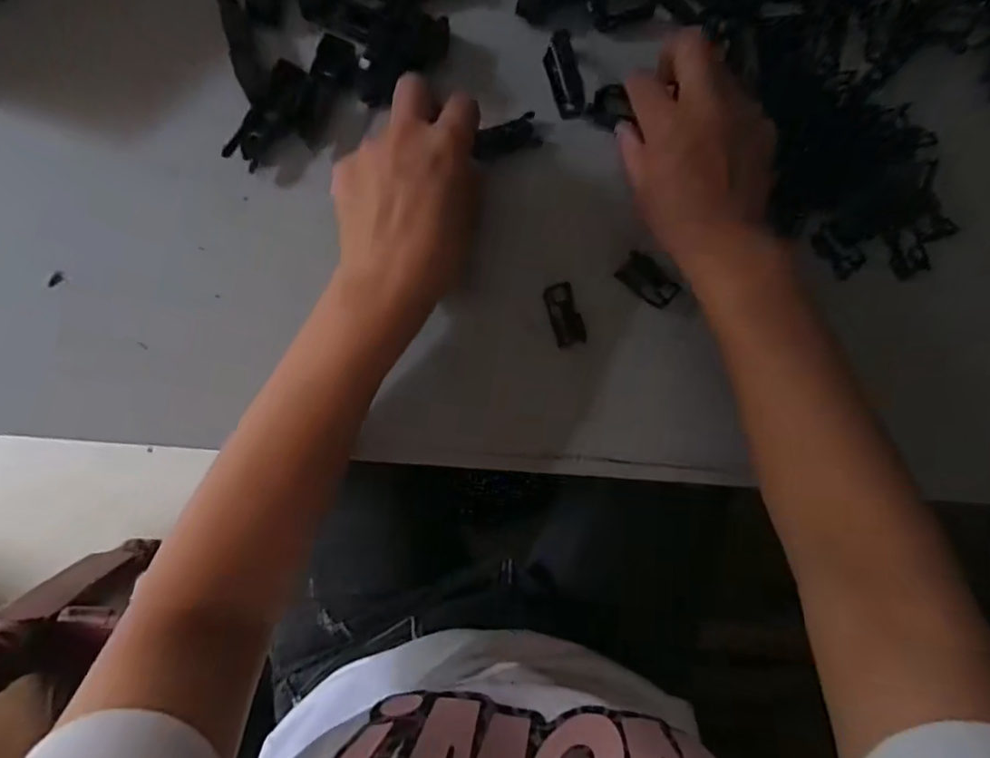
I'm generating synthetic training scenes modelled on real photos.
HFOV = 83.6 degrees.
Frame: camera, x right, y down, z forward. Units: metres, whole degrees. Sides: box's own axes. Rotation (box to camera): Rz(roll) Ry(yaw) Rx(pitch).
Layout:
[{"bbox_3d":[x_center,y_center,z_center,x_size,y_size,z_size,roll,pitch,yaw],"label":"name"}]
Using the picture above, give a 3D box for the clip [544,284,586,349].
[{"bbox_3d":[0.045,-0.041,0.357,0.019,0.008,0.040,-17,93,-7],"label":"clip"}]

